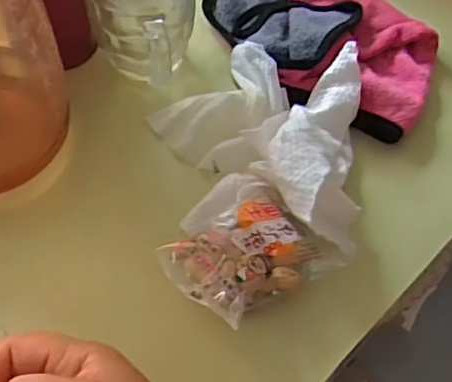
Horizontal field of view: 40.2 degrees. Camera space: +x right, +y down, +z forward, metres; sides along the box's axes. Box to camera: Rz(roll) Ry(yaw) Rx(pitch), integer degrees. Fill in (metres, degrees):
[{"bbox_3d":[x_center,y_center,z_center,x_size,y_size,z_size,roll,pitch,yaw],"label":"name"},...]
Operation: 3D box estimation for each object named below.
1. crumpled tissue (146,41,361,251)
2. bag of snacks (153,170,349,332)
[{"bbox_3d":[0.044,-0.049,0.428,0.165,0.043,0.128,36,62,19],"label":"crumpled tissue"},{"bbox_3d":[0.009,0.034,0.380,0.088,0.030,0.091,-36,65,-23],"label":"bag of snacks"}]

